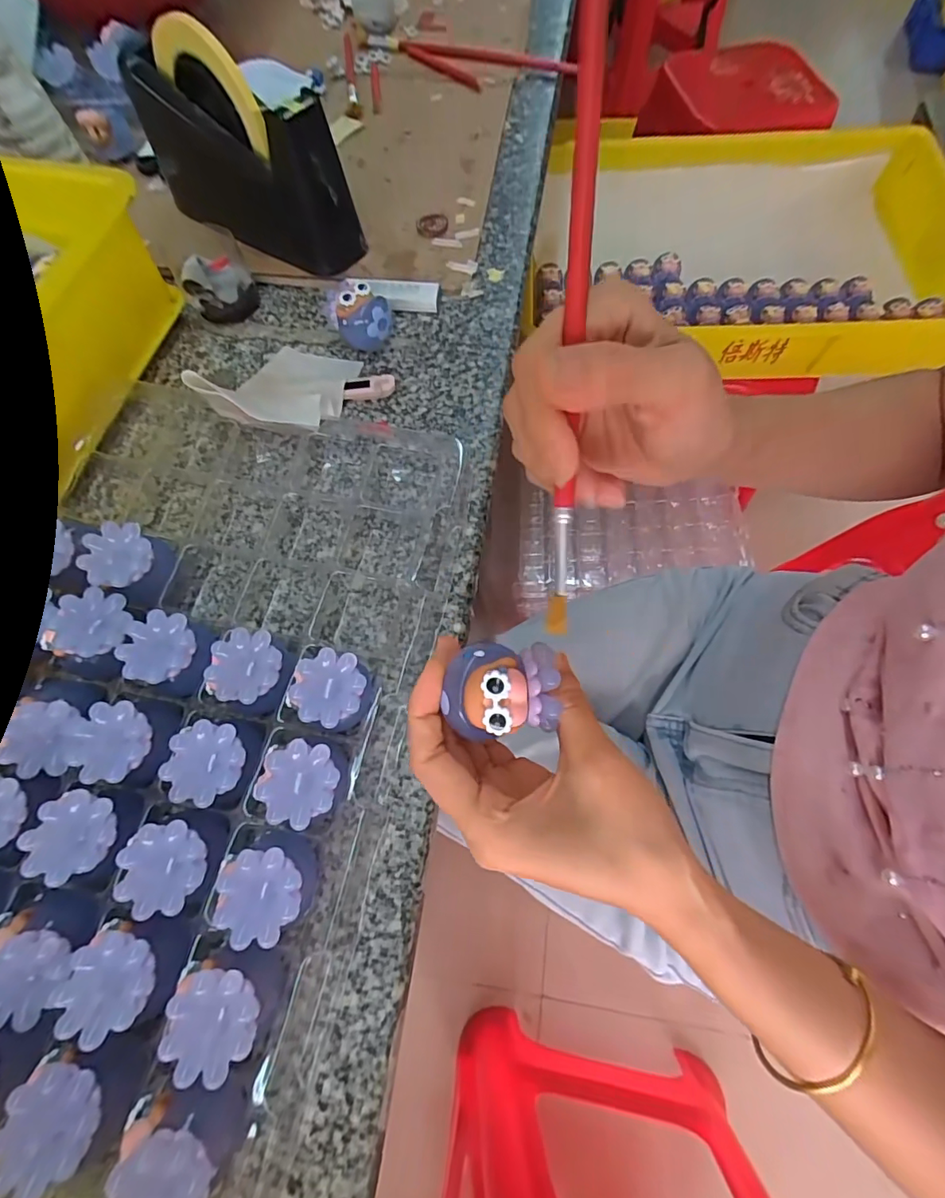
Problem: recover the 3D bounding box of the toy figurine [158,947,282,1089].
[{"bbox_3d":[-0.105,0.177,0.219,0.039,0.049,0.040,-38,72,-13],"label":"toy figurine"}]

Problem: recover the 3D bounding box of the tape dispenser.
[{"bbox_3d":[-0.193,-0.366,0.401,0.205,0.110,0.066,38,73,15],"label":"tape dispenser"}]

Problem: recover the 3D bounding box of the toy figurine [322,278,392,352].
[{"bbox_3d":[-0.089,-0.220,0.388,0.034,0.043,0.053,-38,72,-13],"label":"toy figurine"}]

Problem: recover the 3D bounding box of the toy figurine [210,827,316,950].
[{"bbox_3d":[-0.093,0.137,0.236,0.037,0.050,0.034,0,68,1],"label":"toy figurine"}]

